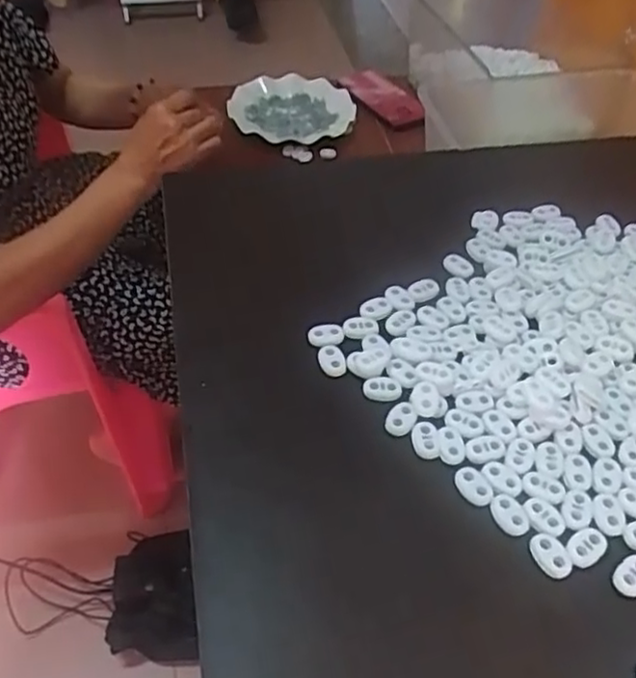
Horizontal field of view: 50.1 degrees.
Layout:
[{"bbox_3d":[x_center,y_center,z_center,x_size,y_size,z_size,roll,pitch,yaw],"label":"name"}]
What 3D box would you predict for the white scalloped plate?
[{"bbox_3d":[-0.036,-0.355,1.039,0.185,0.032,0.190,1,48,-1],"label":"white scalloped plate"}]

